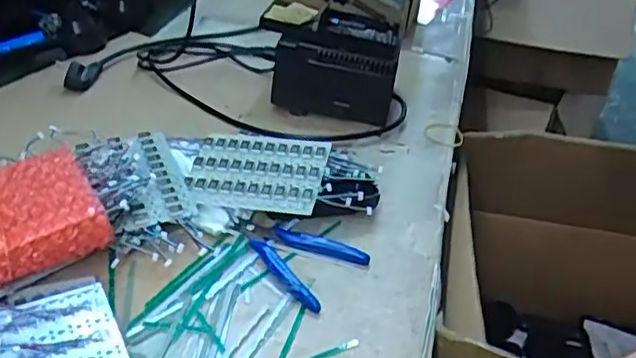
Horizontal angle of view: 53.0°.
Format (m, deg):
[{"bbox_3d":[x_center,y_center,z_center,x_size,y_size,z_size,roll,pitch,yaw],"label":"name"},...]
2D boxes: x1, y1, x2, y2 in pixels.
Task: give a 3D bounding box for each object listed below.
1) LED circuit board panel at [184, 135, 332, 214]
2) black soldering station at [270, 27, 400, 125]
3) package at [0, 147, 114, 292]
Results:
[{"bbox_3d":[-0.057,-0.009,0.611,0.128,0.010,0.095,1,43,9],"label":"LED circuit board panel"},{"bbox_3d":[0.017,-0.122,0.740,0.138,0.090,0.038,6,36,0],"label":"black soldering station"},{"bbox_3d":[-0.249,0.036,0.504,0.141,0.052,0.103,-19,42,-29],"label":"package"}]

